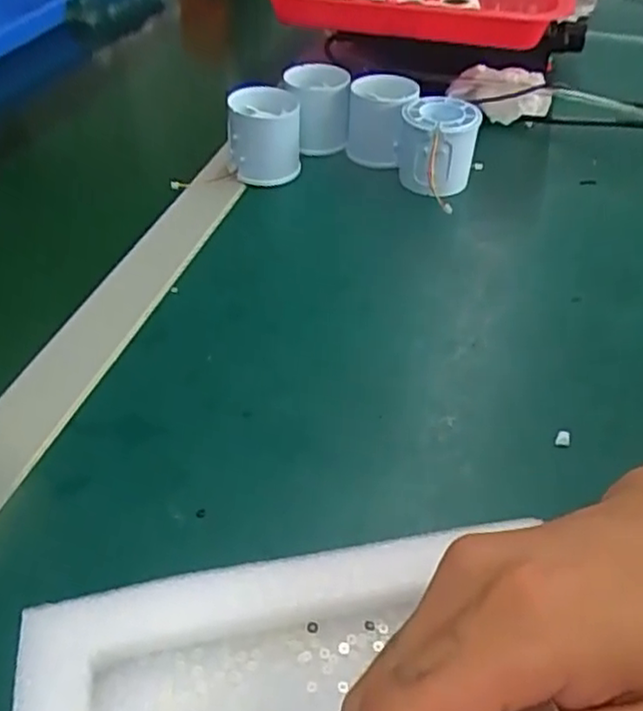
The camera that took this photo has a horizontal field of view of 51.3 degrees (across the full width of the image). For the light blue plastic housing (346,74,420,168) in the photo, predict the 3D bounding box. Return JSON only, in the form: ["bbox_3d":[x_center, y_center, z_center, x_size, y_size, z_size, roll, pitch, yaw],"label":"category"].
[{"bbox_3d":[0.046,-0.174,0.511,0.050,0.060,0.052,11,43,10],"label":"light blue plastic housing"}]

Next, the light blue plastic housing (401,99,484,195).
[{"bbox_3d":[0.082,-0.147,0.481,0.054,0.059,0.046,7,43,7],"label":"light blue plastic housing"}]

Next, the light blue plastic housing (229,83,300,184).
[{"bbox_3d":[-0.041,-0.160,0.499,0.052,0.058,0.051,1,43,-1],"label":"light blue plastic housing"}]

